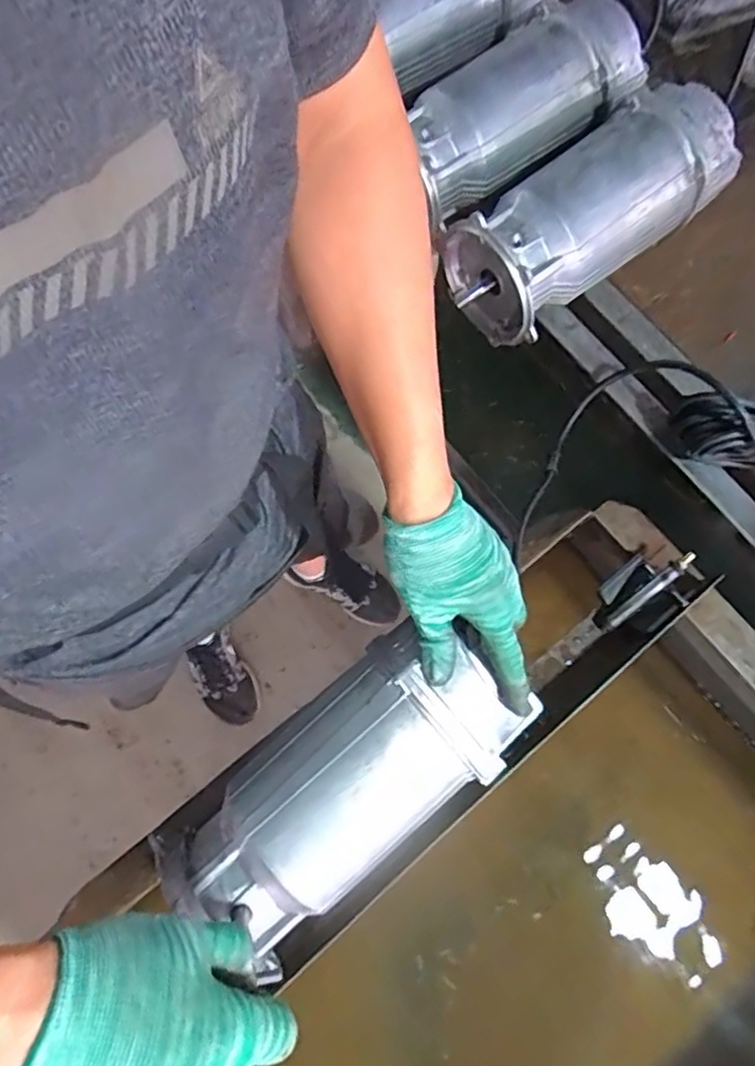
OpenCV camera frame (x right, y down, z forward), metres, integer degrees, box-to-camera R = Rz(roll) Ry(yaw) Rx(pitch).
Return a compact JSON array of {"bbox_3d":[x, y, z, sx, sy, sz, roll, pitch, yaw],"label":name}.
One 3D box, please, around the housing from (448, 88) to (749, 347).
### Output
[{"bbox_3d":[0.220,-0.324,0.649,0.295,0.131,0.125,-38,78,-10],"label":"housing"}]

